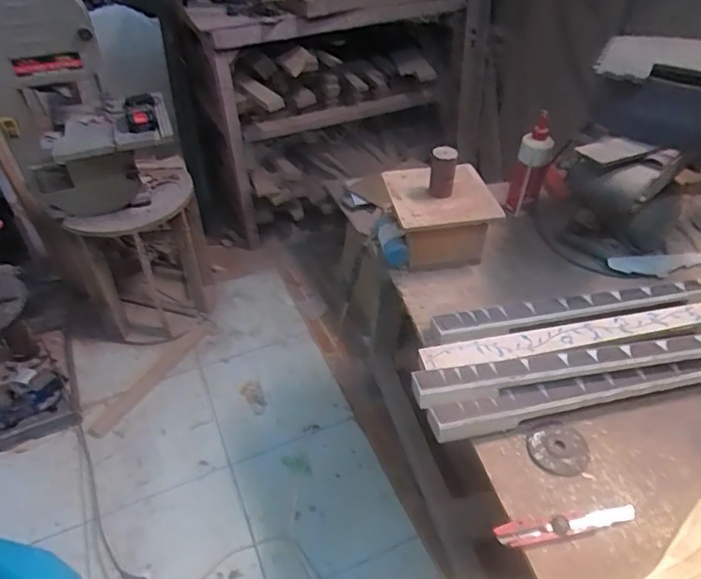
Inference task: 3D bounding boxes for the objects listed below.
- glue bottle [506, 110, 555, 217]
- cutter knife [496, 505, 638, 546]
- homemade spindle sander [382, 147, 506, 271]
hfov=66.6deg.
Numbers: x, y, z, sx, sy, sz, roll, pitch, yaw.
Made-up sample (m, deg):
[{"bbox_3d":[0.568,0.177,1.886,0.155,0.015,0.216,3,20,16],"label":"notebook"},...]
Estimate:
[{"bbox_3d":[0.391,-0.264,1.165,0.071,0.204,0.062,12,45,14],"label":"glue bottle"},{"bbox_3d":[0.286,0.314,0.713,0.190,0.013,0.028,-8,44,-6],"label":"cutter knife"},{"bbox_3d":[0.180,-0.172,1.091,0.206,0.209,0.181,-6,44,-4],"label":"homemade spindle sander"}]

